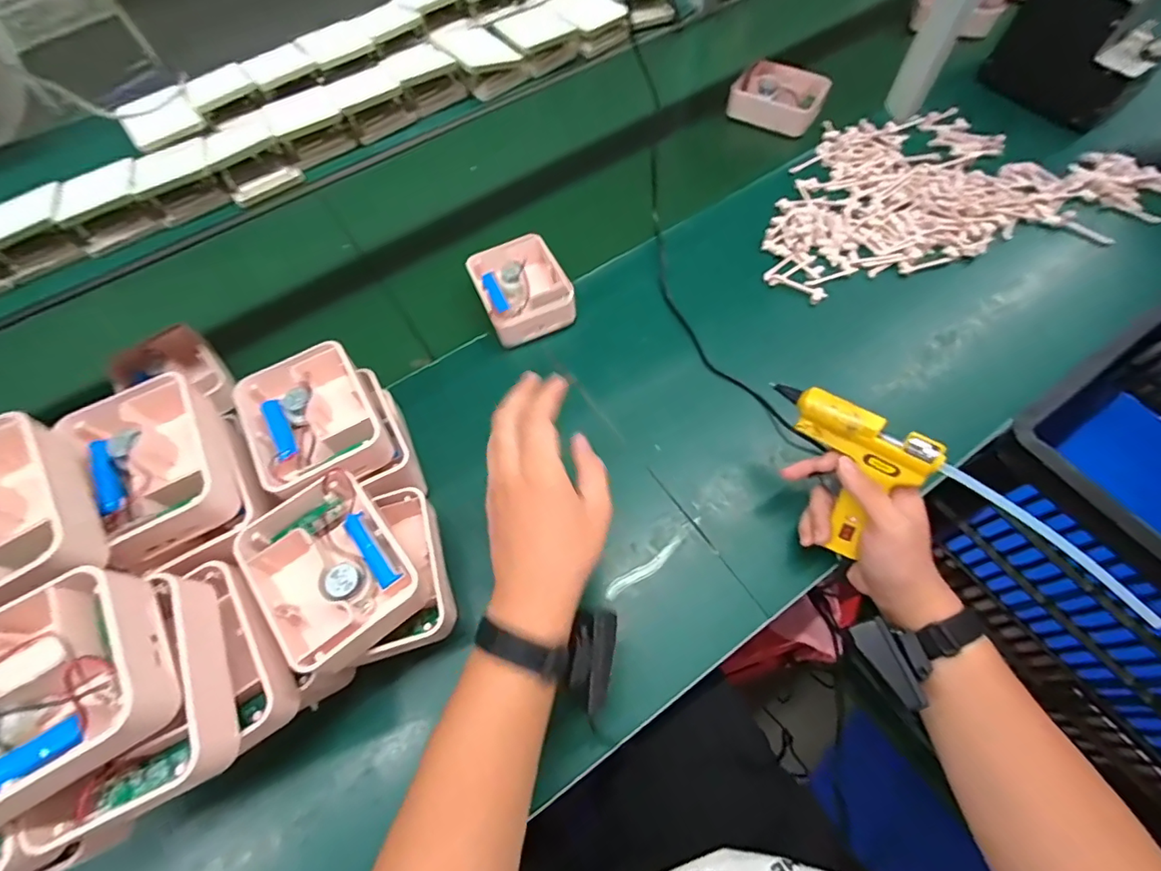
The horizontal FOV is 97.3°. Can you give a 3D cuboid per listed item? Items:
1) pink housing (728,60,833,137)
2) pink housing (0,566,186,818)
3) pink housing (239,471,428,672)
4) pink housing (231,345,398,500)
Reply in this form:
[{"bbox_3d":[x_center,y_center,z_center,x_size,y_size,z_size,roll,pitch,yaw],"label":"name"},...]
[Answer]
[{"bbox_3d":[0.308,-0.527,0.798,0.127,0.051,0.097,28,68,15],"label":"pink housing"},{"bbox_3d":[-0.304,0.143,0.283,0.131,0.044,0.113,-28,65,-11],"label":"pink housing"},{"bbox_3d":[-0.192,0.102,0.400,0.100,0.051,0.126,-37,68,-15],"label":"pink housing"},{"bbox_3d":[-0.235,-0.017,0.455,0.104,0.050,0.138,-27,65,-11],"label":"pink housing"}]

